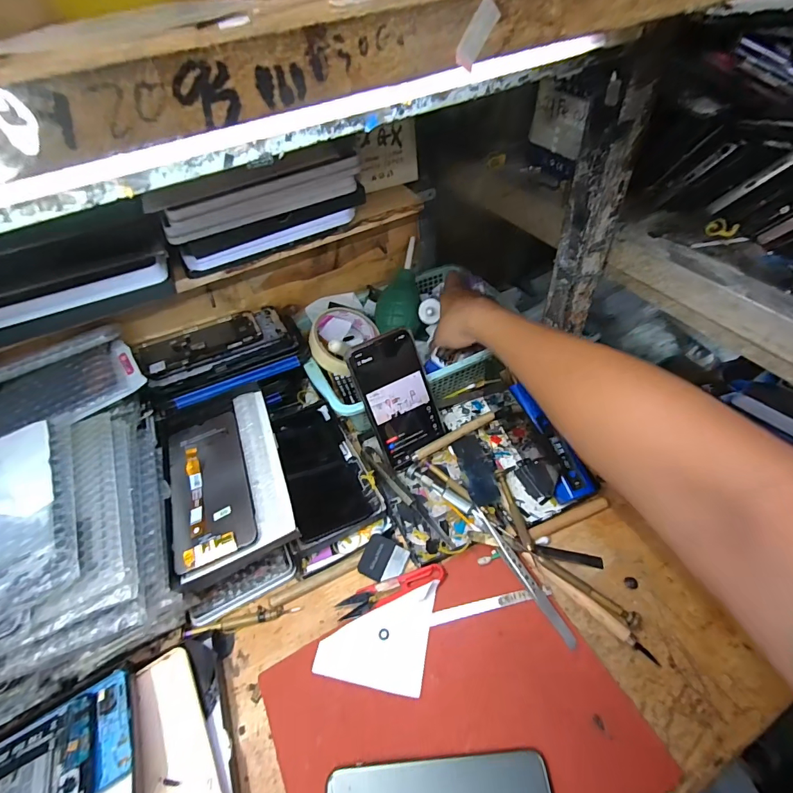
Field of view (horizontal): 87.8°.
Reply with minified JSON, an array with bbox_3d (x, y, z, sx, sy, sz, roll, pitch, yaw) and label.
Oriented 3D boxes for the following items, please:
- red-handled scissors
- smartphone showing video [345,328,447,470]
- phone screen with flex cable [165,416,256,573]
[{"bbox_3d":[-0.004,0.177,0.377,0.101,0.006,0.021,-17,49,-9],"label":"red-handled scissors"},{"bbox_3d":[0.003,0.002,0.445,0.074,0.139,0.008,-25,18,-13],"label":"smartphone showing video"},{"bbox_3d":[-0.178,0.078,0.387,0.070,0.011,0.157,-20,50,-12],"label":"phone screen with flex cable"}]

